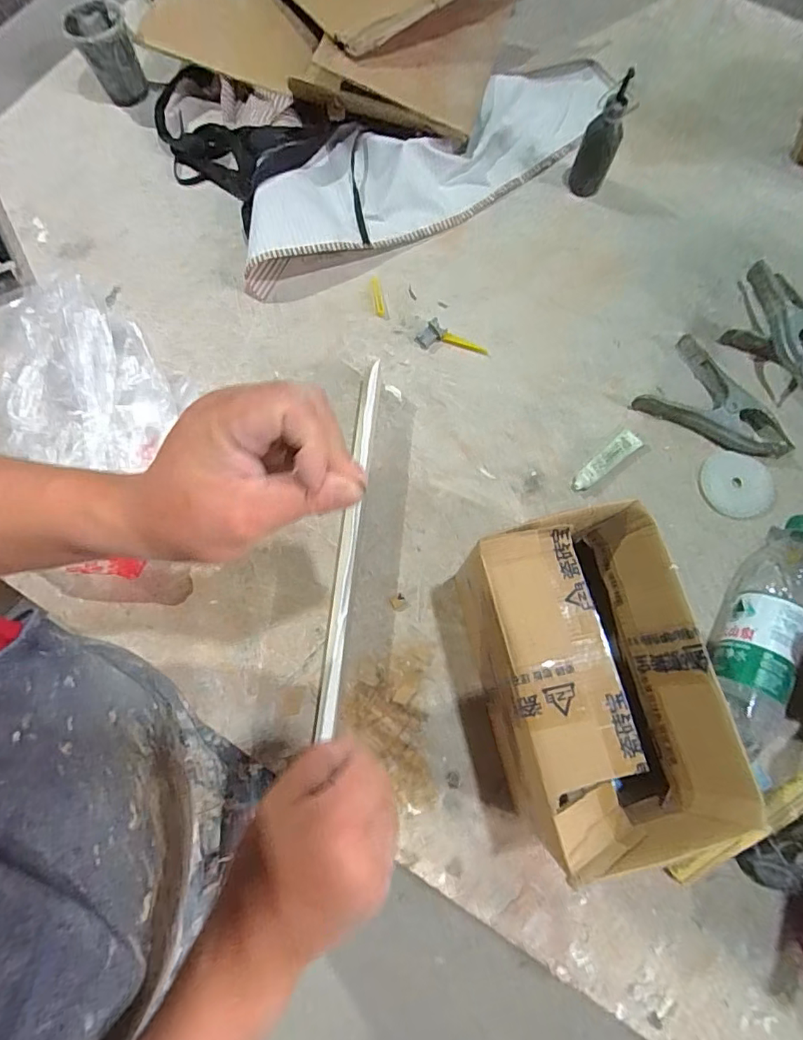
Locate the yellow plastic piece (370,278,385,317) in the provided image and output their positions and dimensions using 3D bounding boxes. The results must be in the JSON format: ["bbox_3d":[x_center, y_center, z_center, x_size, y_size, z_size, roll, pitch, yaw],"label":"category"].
[{"bbox_3d":[-0.029,-0.267,0.600,0.010,0.004,0.055,-11,77,-4],"label":"yellow plastic piece"}]

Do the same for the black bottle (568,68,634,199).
[{"bbox_3d":[0.235,-0.445,0.587,0.043,0.107,0.043,22,75,5],"label":"black bottle"}]

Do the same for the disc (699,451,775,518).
[{"bbox_3d":[0.362,-0.038,0.542,0.075,0.004,0.069,0,74,-1],"label":"disc"}]

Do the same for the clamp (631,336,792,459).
[{"bbox_3d":[0.354,-0.122,0.556,0.156,0.028,0.105,39,77,9],"label":"clamp"}]

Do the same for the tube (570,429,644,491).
[{"bbox_3d":[0.220,-0.063,0.542,0.093,0.018,0.023,-37,78,-10],"label":"tube"}]

